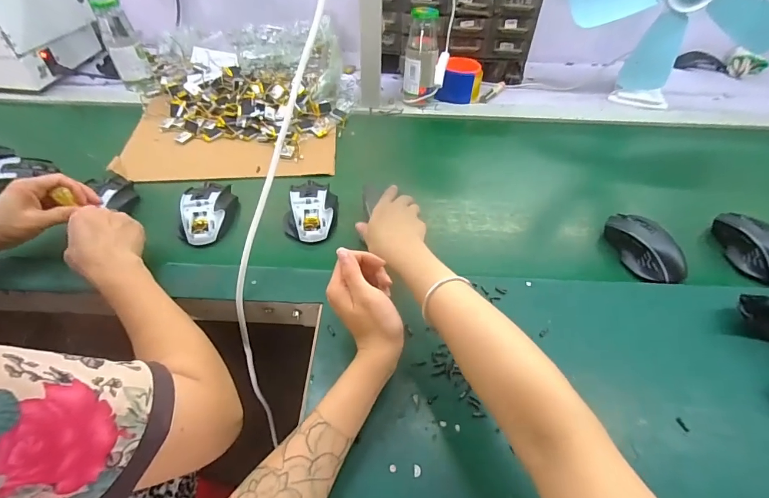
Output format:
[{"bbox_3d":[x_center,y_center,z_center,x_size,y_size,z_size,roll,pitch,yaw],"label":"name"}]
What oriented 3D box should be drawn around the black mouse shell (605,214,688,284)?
[{"bbox_3d":[0.346,-0.008,0.543,0.055,0.035,0.114,-12,50,-13],"label":"black mouse shell"}]

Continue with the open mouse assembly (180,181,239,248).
[{"bbox_3d":[-0.252,-0.058,0.585,0.074,0.037,0.109,-7,49,-9],"label":"open mouse assembly"}]

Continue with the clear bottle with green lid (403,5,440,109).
[{"bbox_3d":[0.069,-0.347,0.751,0.061,0.155,0.056,3,49,3],"label":"clear bottle with green lid"}]

